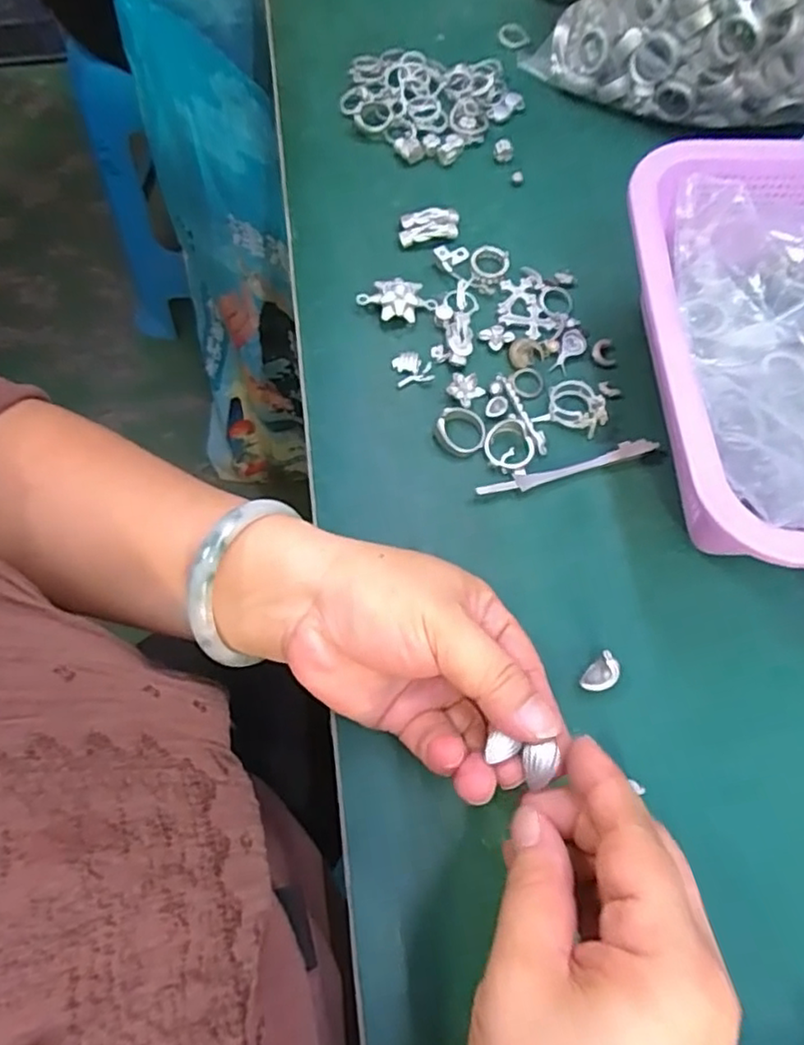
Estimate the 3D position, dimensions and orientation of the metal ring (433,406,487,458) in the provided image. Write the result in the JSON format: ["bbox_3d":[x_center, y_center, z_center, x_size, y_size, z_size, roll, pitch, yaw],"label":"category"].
[{"bbox_3d":[0.032,-0.049,0.347,0.027,0.011,0.025,0,68,-1],"label":"metal ring"}]

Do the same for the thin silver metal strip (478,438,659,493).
[{"bbox_3d":[0.087,-0.029,0.343,0.098,0.004,0.010,-15,69,-7],"label":"thin silver metal strip"}]

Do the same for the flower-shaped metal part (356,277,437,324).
[{"bbox_3d":[-0.003,-0.126,0.376,0.044,0.013,0.021,-1,68,-1],"label":"flower-shaped metal part"}]

